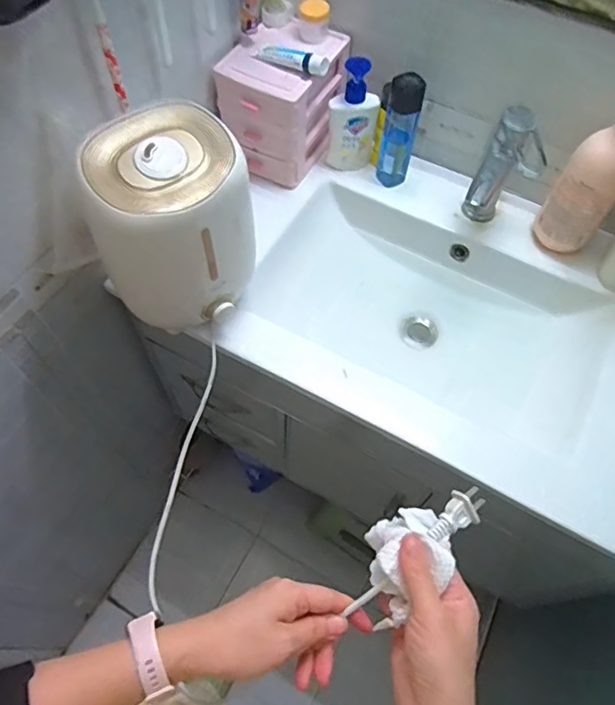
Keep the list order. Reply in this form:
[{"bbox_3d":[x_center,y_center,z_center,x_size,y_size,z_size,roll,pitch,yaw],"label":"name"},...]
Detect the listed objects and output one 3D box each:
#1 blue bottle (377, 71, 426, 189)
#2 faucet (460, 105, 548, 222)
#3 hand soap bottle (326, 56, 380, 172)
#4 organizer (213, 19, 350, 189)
[{"bbox_3d":[0.135,-0.321,0.773,0.049,0.166,0.042,11,61,3],"label":"blue bottle"},{"bbox_3d":[0.263,-0.221,0.719,0.077,0.171,0.132,24,62,10],"label":"faucet"},{"bbox_3d":[0.068,-0.346,0.783,0.071,0.164,0.043,11,61,3],"label":"hand soap bottle"},{"bbox_3d":[-0.034,-0.378,0.792,0.137,0.160,0.174,32,64,14],"label":"organizer"}]

